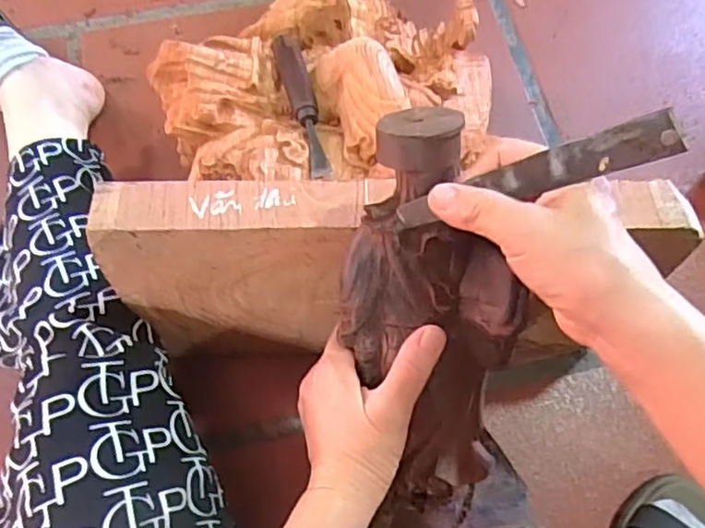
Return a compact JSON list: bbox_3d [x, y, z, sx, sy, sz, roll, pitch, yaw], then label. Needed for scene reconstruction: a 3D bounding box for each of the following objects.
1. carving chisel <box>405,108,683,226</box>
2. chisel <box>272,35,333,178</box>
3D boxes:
[{"bbox_3d":[0.083,-0.042,0.310,0.140,0.005,0.019,-15,82,36],"label":"carving chisel"},{"bbox_3d":[-0.041,-0.135,0.533,0.021,0.028,0.162,-13,68,-7],"label":"chisel"}]

